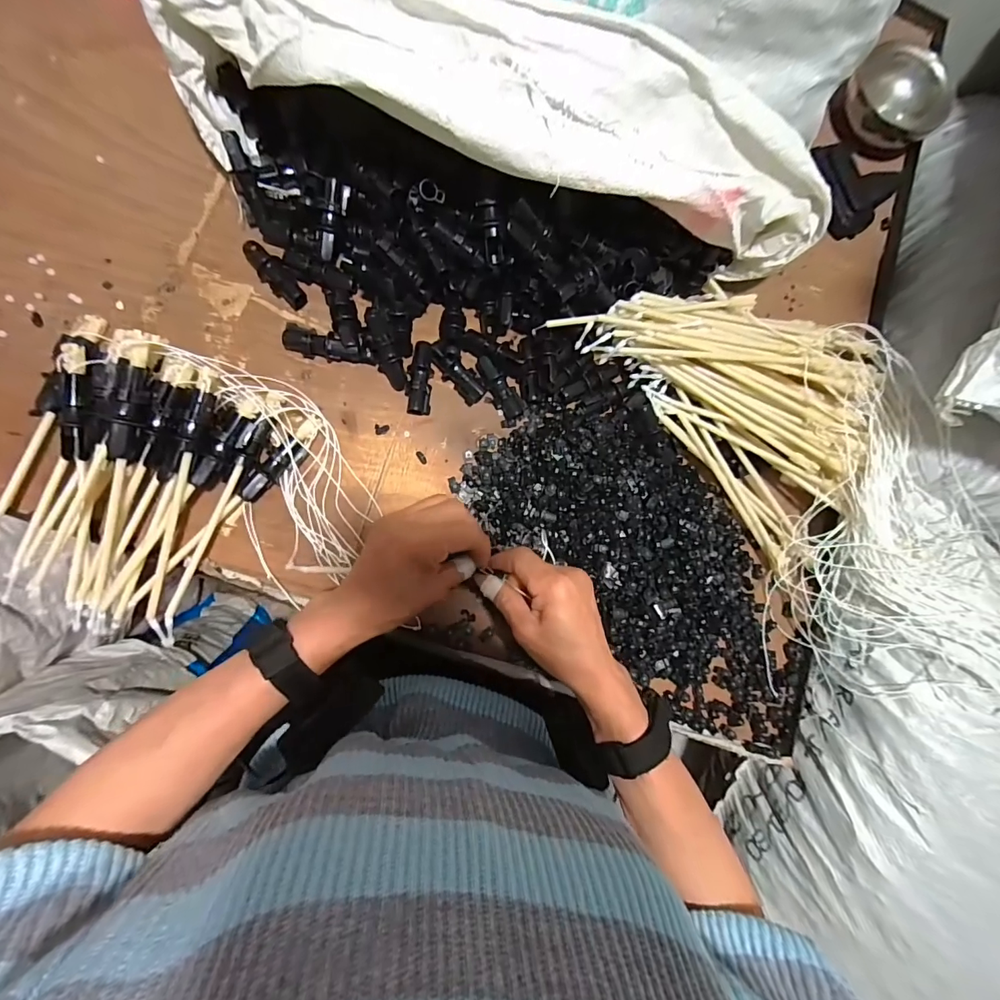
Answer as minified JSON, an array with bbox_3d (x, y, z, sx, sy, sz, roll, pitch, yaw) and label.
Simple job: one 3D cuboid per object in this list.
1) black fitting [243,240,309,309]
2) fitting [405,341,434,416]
[{"bbox_3d":[-0.208,-0.209,0.418,0.025,0.019,0.067,-38,91,-11],"label":"black fitting"},{"bbox_3d":[-0.075,-0.115,0.428,0.023,0.019,0.067,6,83,-9],"label":"fitting"}]

